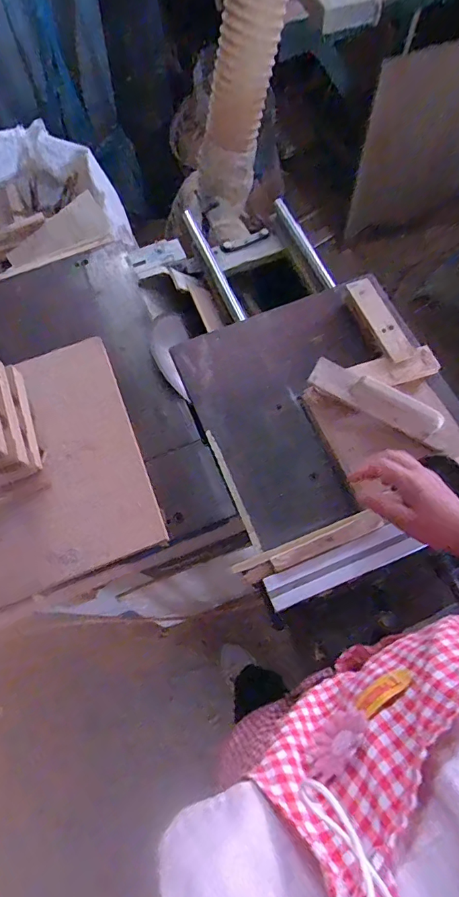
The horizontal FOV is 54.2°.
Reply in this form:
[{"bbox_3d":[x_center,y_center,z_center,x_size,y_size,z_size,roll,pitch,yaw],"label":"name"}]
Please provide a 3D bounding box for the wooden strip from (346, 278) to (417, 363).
[{"bbox_3d":[0.224,-0.198,0.667,0.042,0.010,0.157,-21,69,-6],"label":"wooden strip"}]

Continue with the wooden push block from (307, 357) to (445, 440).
[{"bbox_3d":[0.193,-0.069,0.598,0.175,0.044,0.039,30,73,13],"label":"wooden push block"}]

